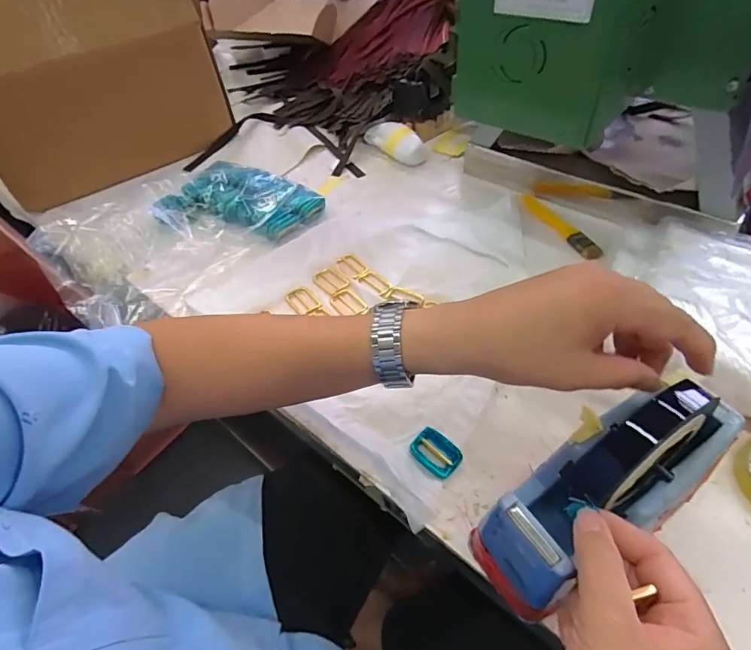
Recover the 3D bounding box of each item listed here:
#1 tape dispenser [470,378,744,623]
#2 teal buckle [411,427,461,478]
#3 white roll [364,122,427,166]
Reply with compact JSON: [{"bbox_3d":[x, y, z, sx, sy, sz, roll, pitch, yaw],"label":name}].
[{"bbox_3d":[0.163,0.116,0.316,0.207,0.082,0.074,-32,54,-2],"label":"tape dispenser"},{"bbox_3d":[0.055,0.115,0.405,0.044,0.006,0.033,33,61,28],"label":"teal buckle"},{"bbox_3d":[0.035,-0.311,0.761,0.053,0.033,0.117,-31,54,-18],"label":"white roll"}]

